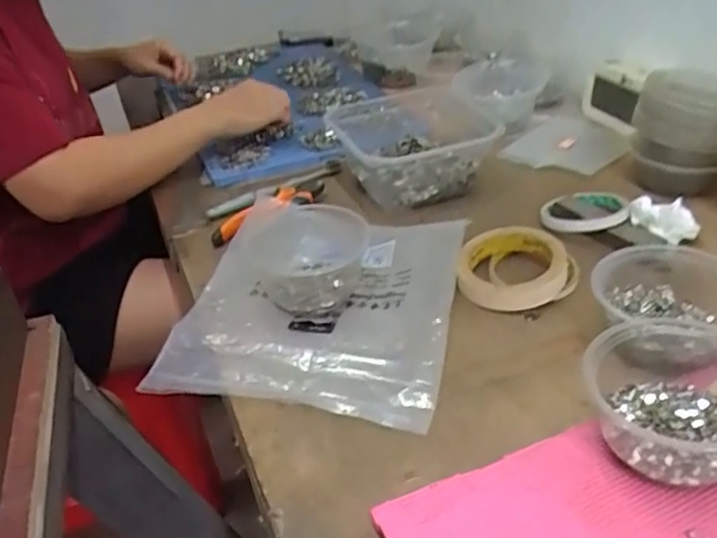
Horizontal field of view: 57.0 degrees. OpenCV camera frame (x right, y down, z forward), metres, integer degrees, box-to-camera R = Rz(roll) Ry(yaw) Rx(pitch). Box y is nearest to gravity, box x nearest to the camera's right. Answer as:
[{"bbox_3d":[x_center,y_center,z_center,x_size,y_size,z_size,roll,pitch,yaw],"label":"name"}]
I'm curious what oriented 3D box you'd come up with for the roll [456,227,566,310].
[{"bbox_3d":[0.142,-0.005,0.612,0.093,0.028,0.093,-5,36,4],"label":"roll"}]

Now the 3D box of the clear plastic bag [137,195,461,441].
[{"bbox_3d":[-0.035,0.017,0.600,0.233,0.045,0.256,4,37,15],"label":"clear plastic bag"}]

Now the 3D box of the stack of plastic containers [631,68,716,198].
[{"bbox_3d":[0.366,-0.158,0.723,0.115,0.088,0.140,12,40,25],"label":"stack of plastic containers"}]

